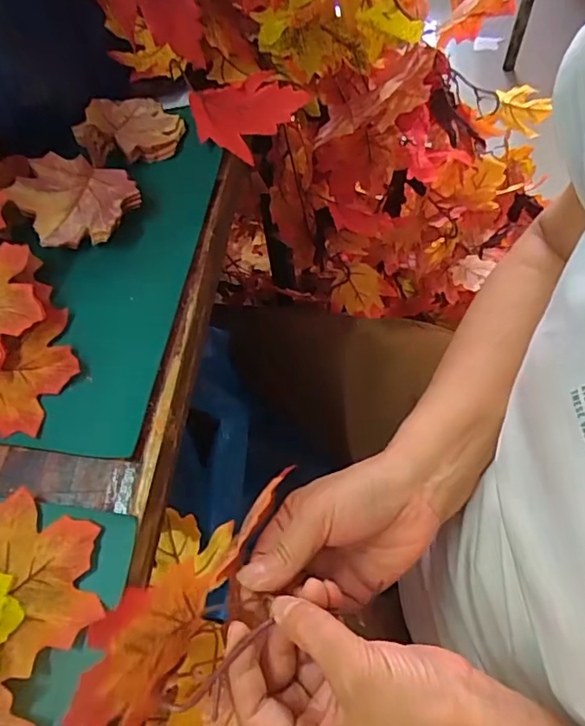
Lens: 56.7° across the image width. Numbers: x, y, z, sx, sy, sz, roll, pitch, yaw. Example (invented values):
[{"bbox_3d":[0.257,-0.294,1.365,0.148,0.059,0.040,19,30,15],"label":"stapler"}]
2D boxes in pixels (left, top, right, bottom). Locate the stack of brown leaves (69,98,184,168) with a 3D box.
[{"bbox_3d":[-0.135,-0.196,0.439,0.080,0.033,0.071,-31,65,-13],"label":"stack of brown leaves"}]

